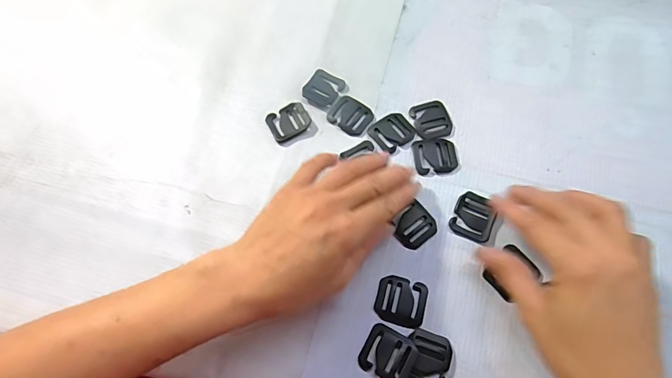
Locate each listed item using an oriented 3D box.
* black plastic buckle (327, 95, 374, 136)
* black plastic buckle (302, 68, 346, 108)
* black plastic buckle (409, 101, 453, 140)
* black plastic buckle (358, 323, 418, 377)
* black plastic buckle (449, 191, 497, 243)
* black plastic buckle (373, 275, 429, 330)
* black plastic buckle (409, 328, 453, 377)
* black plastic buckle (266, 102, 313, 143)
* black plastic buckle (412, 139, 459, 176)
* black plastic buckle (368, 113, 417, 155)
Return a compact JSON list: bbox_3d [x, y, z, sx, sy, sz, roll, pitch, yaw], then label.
[{"bbox_3d":[0.013,-0.065,0.347,0.037,0.004,0.031,34,72,15],"label":"black plastic buckle"},{"bbox_3d":[-0.011,-0.091,0.359,0.031,0.004,0.035,28,71,13],"label":"black plastic buckle"},{"bbox_3d":[0.082,-0.059,0.343,0.032,0.005,0.035,-21,68,-7],"label":"black plastic buckle"},{"bbox_3d":[0.035,0.111,0.269,0.033,0.008,0.032,26,70,12],"label":"black plastic buckle"},{"bbox_3d":[0.106,0.022,0.307,0.030,0.006,0.035,24,70,12],"label":"black plastic buckle"},{"bbox_3d":[0.046,0.079,0.284,0.035,0.004,0.032,14,68,8],"label":"black plastic buckle"},{"bbox_3d":[0.062,0.115,0.267,0.029,0.006,0.036,18,69,9],"label":"black plastic buckle"},{"bbox_3d":[-0.040,-0.058,0.346,0.035,0.004,0.030,-28,69,-10],"label":"black plastic buckle"},{"bbox_3d":[0.082,-0.027,0.330,0.036,0.004,0.029,-6,67,0],"label":"black plastic buckle"},{"bbox_3d":[0.048,-0.049,0.339,0.035,0.004,0.029,-33,70,-12],"label":"black plastic buckle"}]

